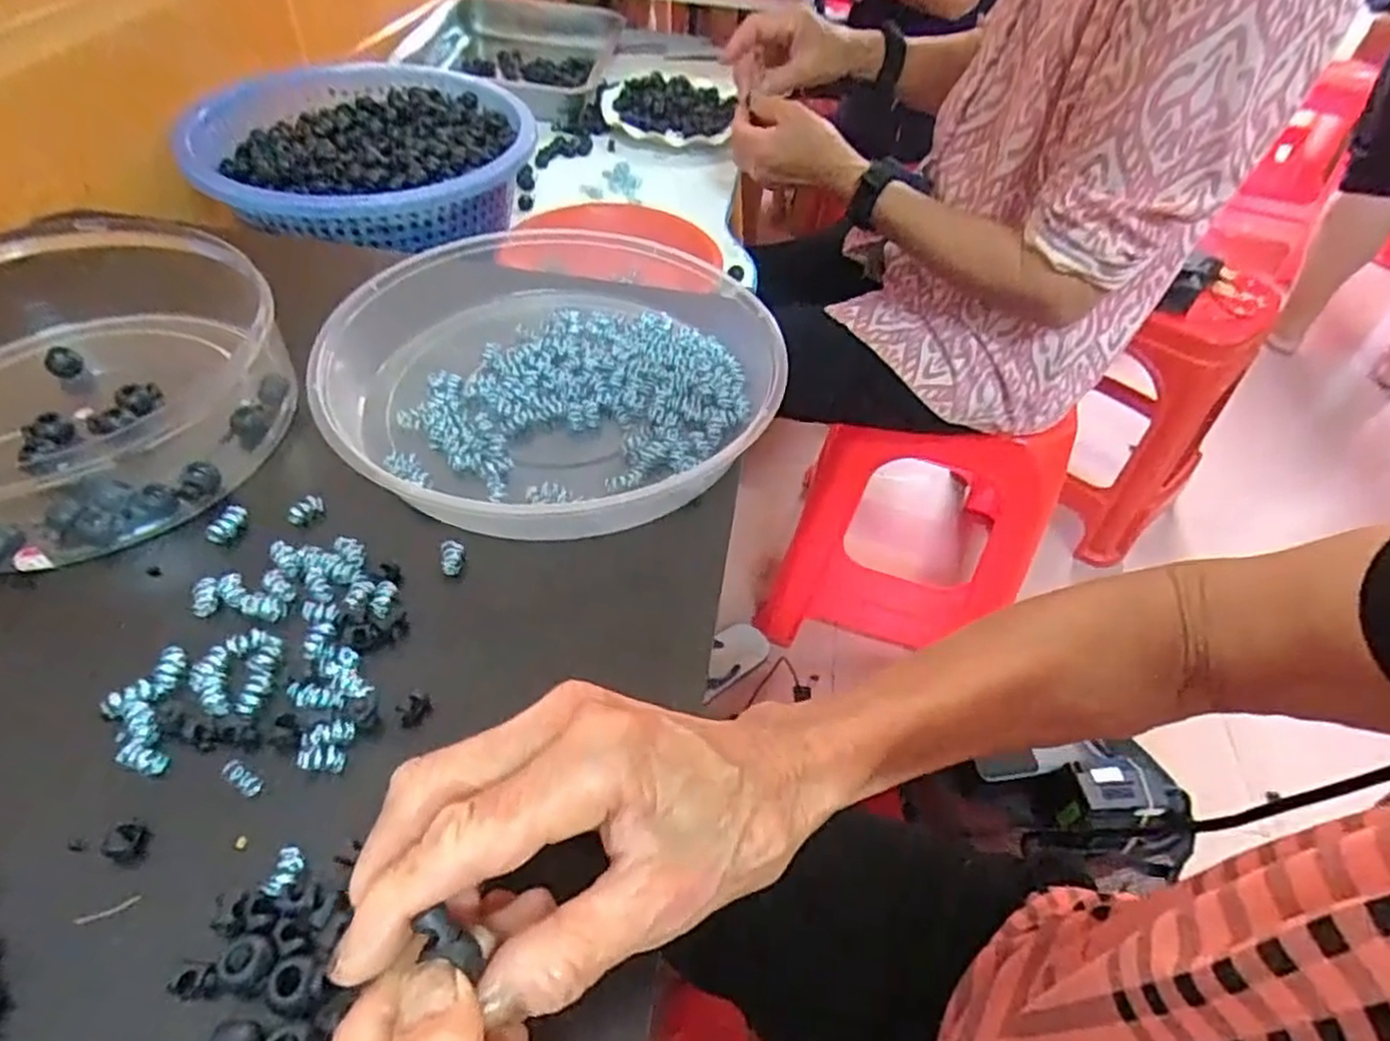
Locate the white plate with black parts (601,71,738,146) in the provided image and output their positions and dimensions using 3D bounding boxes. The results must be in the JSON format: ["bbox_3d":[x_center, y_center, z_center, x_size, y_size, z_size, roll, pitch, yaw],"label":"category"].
[{"bbox_3d":[-0.033,-0.507,0.920,0.158,0.028,0.174,8,48,2],"label":"white plate with black parts"}]

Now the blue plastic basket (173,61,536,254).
[{"bbox_3d":[-0.278,-0.314,0.659,0.260,0.077,0.272,3,48,-2],"label":"blue plastic basket"}]

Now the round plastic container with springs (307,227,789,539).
[{"bbox_3d":[-0.072,-0.083,0.410,0.230,0.050,0.235,3,48,-3],"label":"round plastic container with springs"}]

